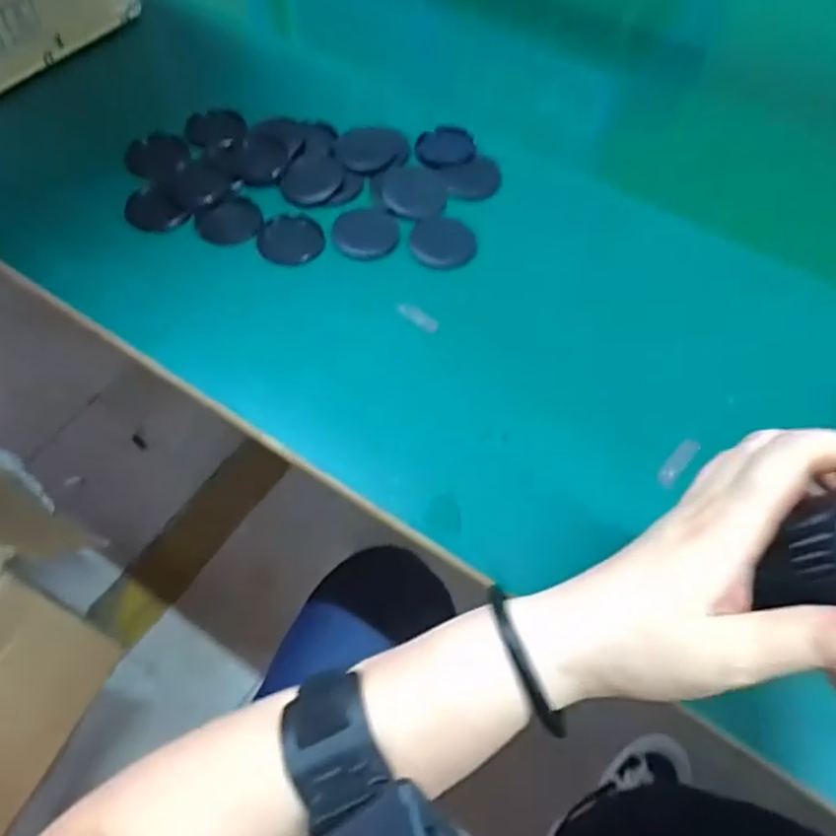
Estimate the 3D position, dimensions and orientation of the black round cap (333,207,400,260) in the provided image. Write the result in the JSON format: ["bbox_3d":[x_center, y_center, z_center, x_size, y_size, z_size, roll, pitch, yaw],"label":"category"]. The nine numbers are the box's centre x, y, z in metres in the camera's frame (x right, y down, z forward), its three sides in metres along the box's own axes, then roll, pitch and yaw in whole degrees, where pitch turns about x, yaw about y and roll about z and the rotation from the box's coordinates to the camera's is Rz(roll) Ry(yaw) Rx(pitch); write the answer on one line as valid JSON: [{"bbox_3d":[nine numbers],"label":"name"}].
[{"bbox_3d":[-0.040,-0.145,0.519,0.050,0.005,0.049,1,60,-2],"label":"black round cap"}]

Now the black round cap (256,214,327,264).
[{"bbox_3d":[-0.098,-0.139,0.513,0.050,0.005,0.048,-2,60,-4],"label":"black round cap"}]

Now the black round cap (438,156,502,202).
[{"bbox_3d":[0.046,-0.196,0.544,0.048,0.004,0.048,1,60,-2],"label":"black round cap"}]

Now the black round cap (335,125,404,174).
[{"bbox_3d":[-0.042,-0.227,0.558,0.050,0.004,0.058,24,62,11],"label":"black round cap"}]

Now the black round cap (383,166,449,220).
[{"bbox_3d":[-0.003,-0.184,0.538,0.051,0.004,0.056,1,60,-2],"label":"black round cap"}]

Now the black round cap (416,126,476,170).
[{"bbox_3d":[0.023,-0.231,0.564,0.049,0.004,0.048,1,60,-2],"label":"black round cap"}]

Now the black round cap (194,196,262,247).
[{"bbox_3d":[-0.147,-0.153,0.518,0.048,0.004,0.046,1,60,-2],"label":"black round cap"}]

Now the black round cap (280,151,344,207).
[{"bbox_3d":[-0.086,-0.194,0.537,0.047,0.006,0.054,22,61,10],"label":"black round cap"}]

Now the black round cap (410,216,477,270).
[{"bbox_3d":[0.019,-0.136,0.514,0.050,0.004,0.049,1,60,-2],"label":"black round cap"}]

